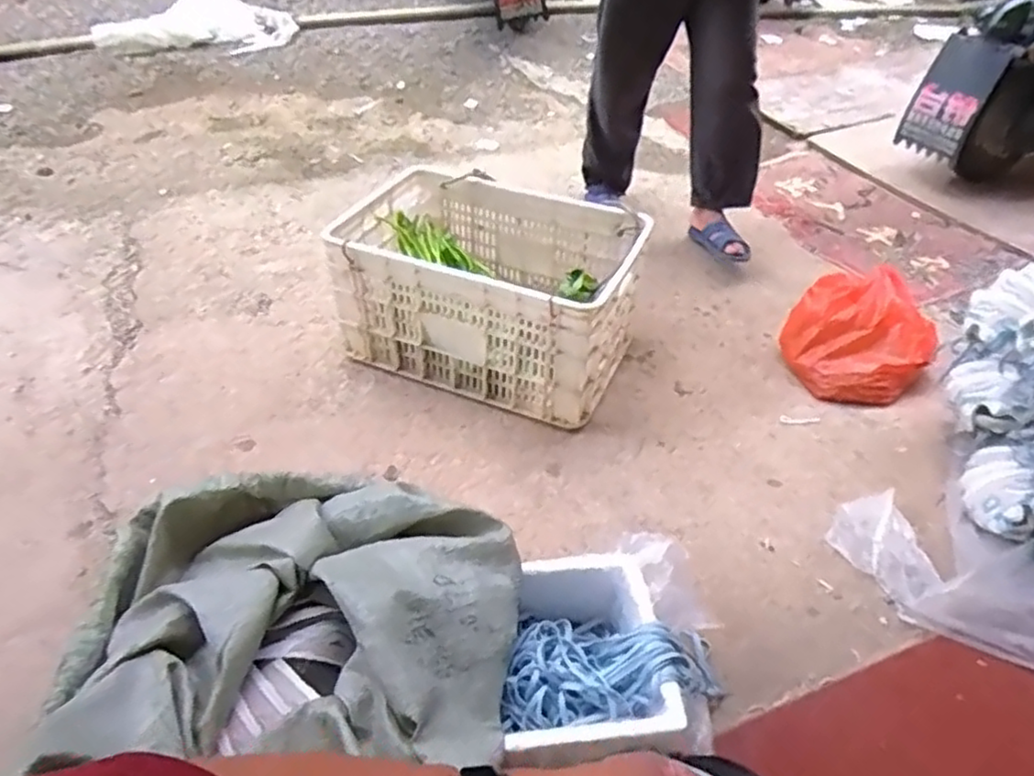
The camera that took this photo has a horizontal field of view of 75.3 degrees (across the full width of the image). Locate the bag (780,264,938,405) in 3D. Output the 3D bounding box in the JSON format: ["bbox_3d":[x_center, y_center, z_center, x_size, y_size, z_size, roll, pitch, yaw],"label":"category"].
[{"bbox_3d":[0.772,-0.126,1.498,0.289,0.193,0.341,30,52,23],"label":"bag"}]

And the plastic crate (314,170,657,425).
[{"bbox_3d":[-0.052,-0.225,1.481,0.608,0.297,0.416,20,49,15],"label":"plastic crate"}]

